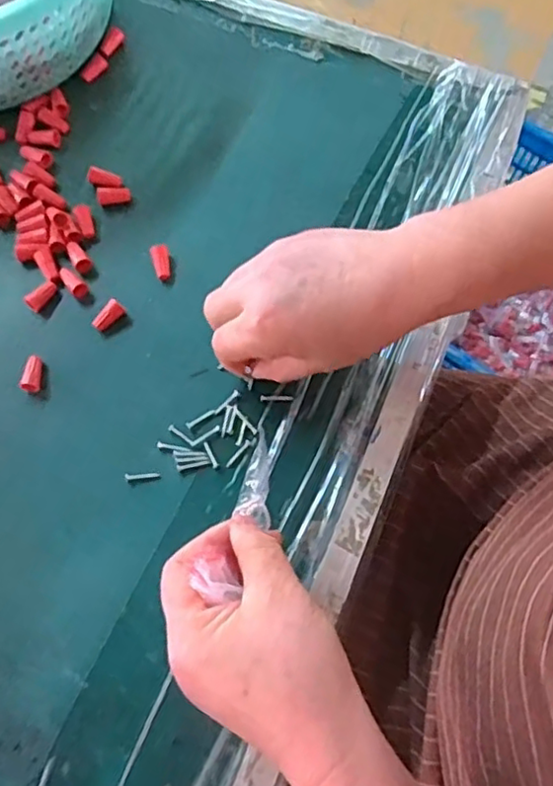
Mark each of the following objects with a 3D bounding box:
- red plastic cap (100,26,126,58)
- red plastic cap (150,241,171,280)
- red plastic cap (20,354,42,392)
[{"bbox_3d":[-0.131,-0.282,0.515,0.013,0.007,0.028,25,72,9],"label":"red plastic cap"},{"bbox_3d":[-0.079,-0.092,0.445,0.012,0.012,0.027,-13,71,-5],"label":"red plastic cap"},{"bbox_3d":[-0.157,-0.012,0.417,0.010,0.014,0.023,4,70,2],"label":"red plastic cap"}]

